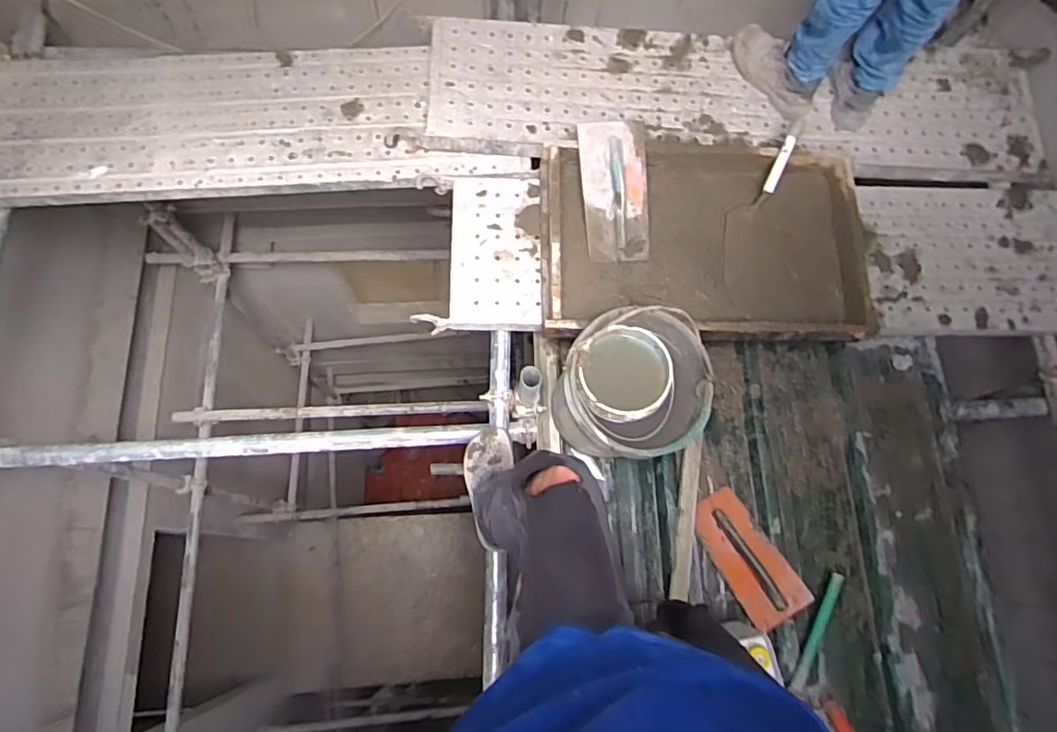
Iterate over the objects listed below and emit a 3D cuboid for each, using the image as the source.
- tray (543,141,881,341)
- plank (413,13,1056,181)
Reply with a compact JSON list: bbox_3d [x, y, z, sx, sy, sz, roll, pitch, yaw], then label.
[{"bbox_3d":[0.443,-0.317,1.467,0.810,0.094,0.513,-1,72,-3],"label":"tray"},{"bbox_3d":[0.601,-0.768,1.629,1.735,0.060,0.423,-2,72,-3],"label":"plank"}]

